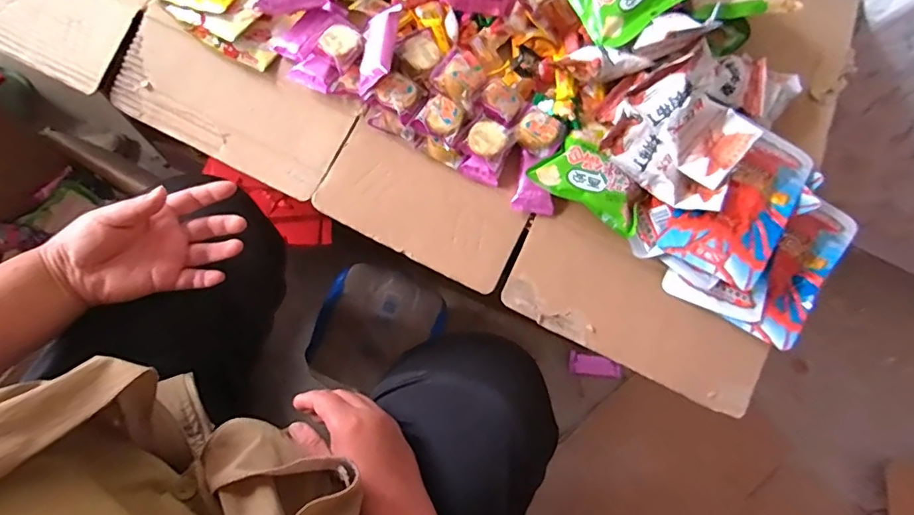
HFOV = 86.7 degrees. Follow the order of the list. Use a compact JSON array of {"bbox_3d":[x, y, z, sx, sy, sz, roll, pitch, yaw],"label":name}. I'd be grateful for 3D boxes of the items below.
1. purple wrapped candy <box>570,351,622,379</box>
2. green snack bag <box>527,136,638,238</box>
[{"bbox_3d":[0.272,0.214,0.952,0.100,0.011,0.042,11,67,1],"label":"purple wrapped candy"},{"bbox_3d":[0.144,-0.076,0.507,0.117,0.021,0.068,39,71,9],"label":"green snack bag"}]

